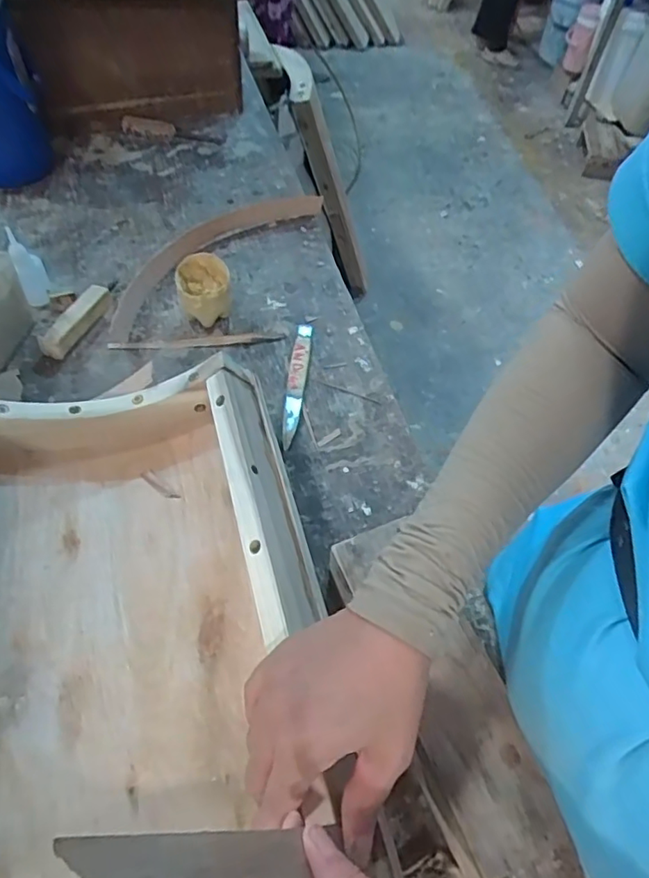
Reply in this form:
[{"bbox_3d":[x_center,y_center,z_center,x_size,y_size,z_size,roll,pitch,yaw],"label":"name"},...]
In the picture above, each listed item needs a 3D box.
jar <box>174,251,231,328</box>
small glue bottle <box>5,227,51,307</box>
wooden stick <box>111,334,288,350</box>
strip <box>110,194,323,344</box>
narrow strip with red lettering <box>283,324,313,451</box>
[{"bbox_3d":[-0.128,-0.158,0.595,0.053,0.060,0.056,2,55,-3],"label":"jar"},{"bbox_3d":[-0.312,-0.181,0.583,0.027,0.078,0.026,-22,60,-18],"label":"small glue bottle"},{"bbox_3d":[-0.136,-0.103,0.589,0.178,0.006,0.014,-3,55,-7],"label":"wooden stick"},{"bbox_3d":[-0.141,-0.223,0.656,0.084,0.038,0.318,38,61,21],"label":"strip"},{"bbox_3d":[-0.028,-0.061,0.564,0.018,0.008,0.165,6,55,0],"label":"narrow strip with red lettering"}]

